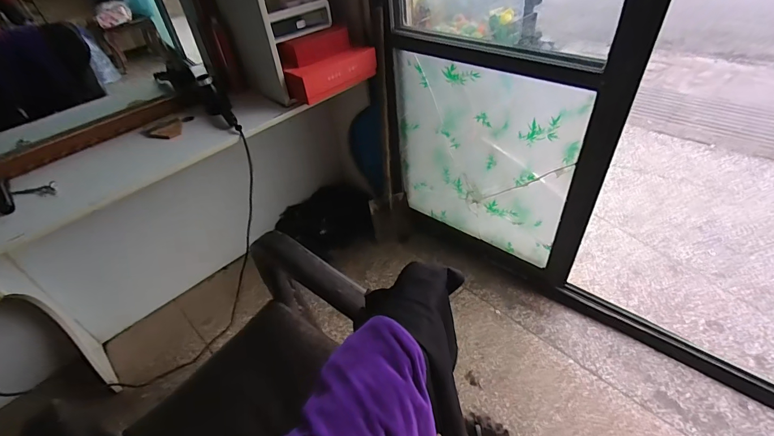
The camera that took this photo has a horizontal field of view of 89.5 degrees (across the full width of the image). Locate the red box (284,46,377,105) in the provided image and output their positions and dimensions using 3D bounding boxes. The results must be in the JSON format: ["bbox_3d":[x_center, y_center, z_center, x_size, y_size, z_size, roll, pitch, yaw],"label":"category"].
[{"bbox_3d":[-0.190,-0.511,1.375,0.336,0.101,0.110,-35,50,-27],"label":"red box"}]

